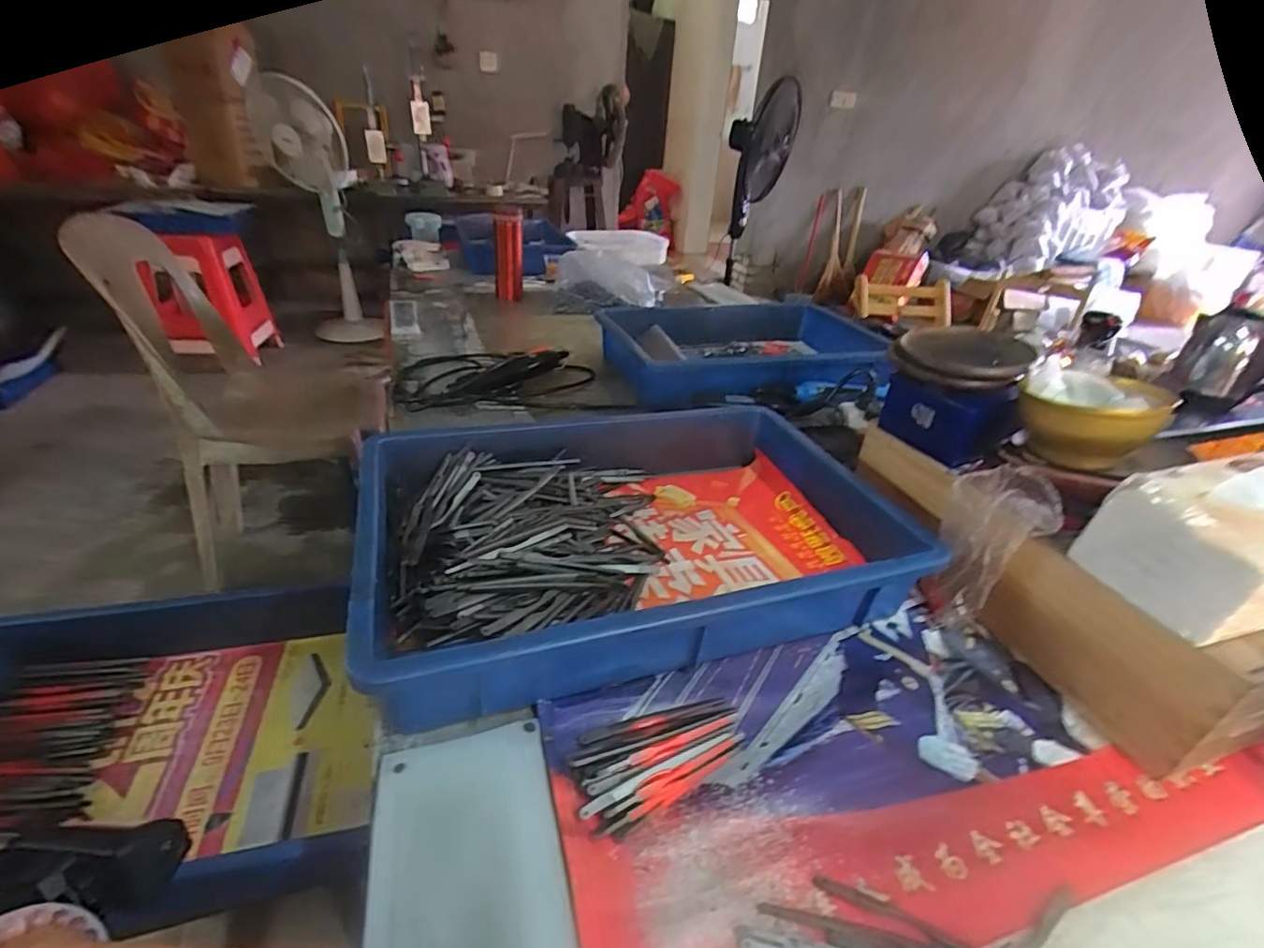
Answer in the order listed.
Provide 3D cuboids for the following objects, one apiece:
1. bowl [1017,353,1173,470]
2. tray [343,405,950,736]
[{"bbox_3d":[0.359,-0.048,0.455,0.091,0.058,0.096,23,36,27],"label":"bowl"},{"bbox_3d":[0.005,0.046,0.494,0.432,0.080,0.285,-8,34,-19],"label":"tray"}]

